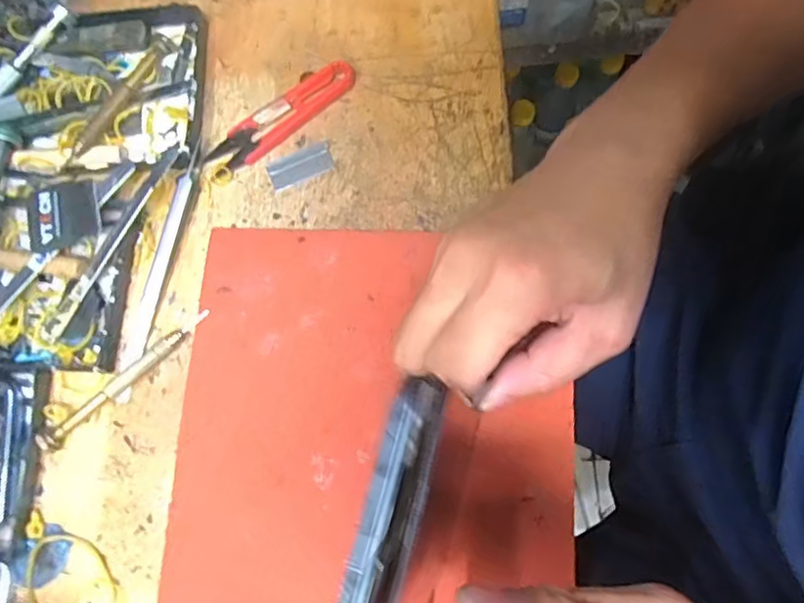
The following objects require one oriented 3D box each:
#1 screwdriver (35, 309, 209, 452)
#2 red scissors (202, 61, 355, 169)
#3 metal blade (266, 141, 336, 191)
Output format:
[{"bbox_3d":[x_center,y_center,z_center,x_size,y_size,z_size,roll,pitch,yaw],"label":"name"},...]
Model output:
[{"bbox_3d":[-0.151,0.041,0.317,0.110,0.009,0.011,-40,77,-5],"label":"screwdriver"},{"bbox_3d":[-0.072,-0.111,0.344,0.098,0.012,0.023,-37,76,-4],"label":"red scissors"},{"bbox_3d":[-0.059,-0.079,0.343,0.039,0.004,0.018,-23,79,1],"label":"metal blade"}]

